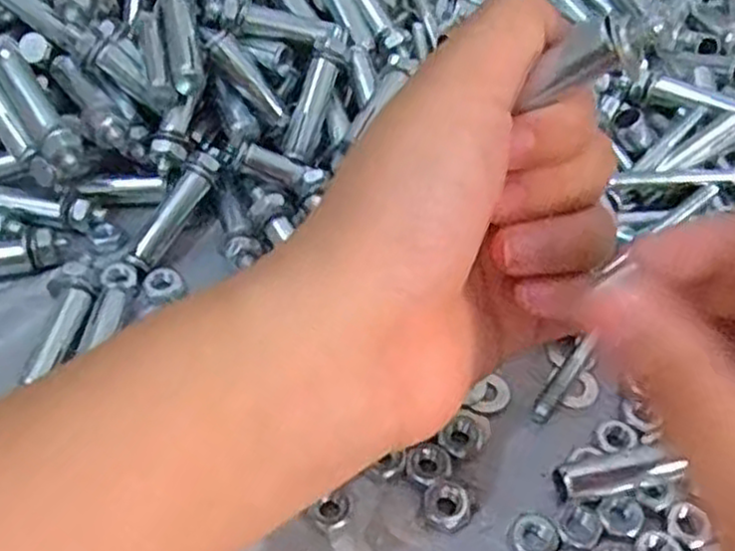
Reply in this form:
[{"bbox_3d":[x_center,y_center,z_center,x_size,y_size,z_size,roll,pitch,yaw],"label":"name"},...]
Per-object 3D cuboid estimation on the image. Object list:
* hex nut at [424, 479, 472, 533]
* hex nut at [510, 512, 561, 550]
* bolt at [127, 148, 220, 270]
[{"bbox_3d":[0.024,0.067,0.227,0.014,0.004,0.015,-1,49,-5],"label":"hex nut"},{"bbox_3d":[0.048,0.075,0.222,0.013,0.004,0.014,-21,54,-21],"label":"hex nut"},{"bbox_3d":[-0.071,-0.026,0.287,0.010,0.009,0.054,24,71,17],"label":"bolt"}]

